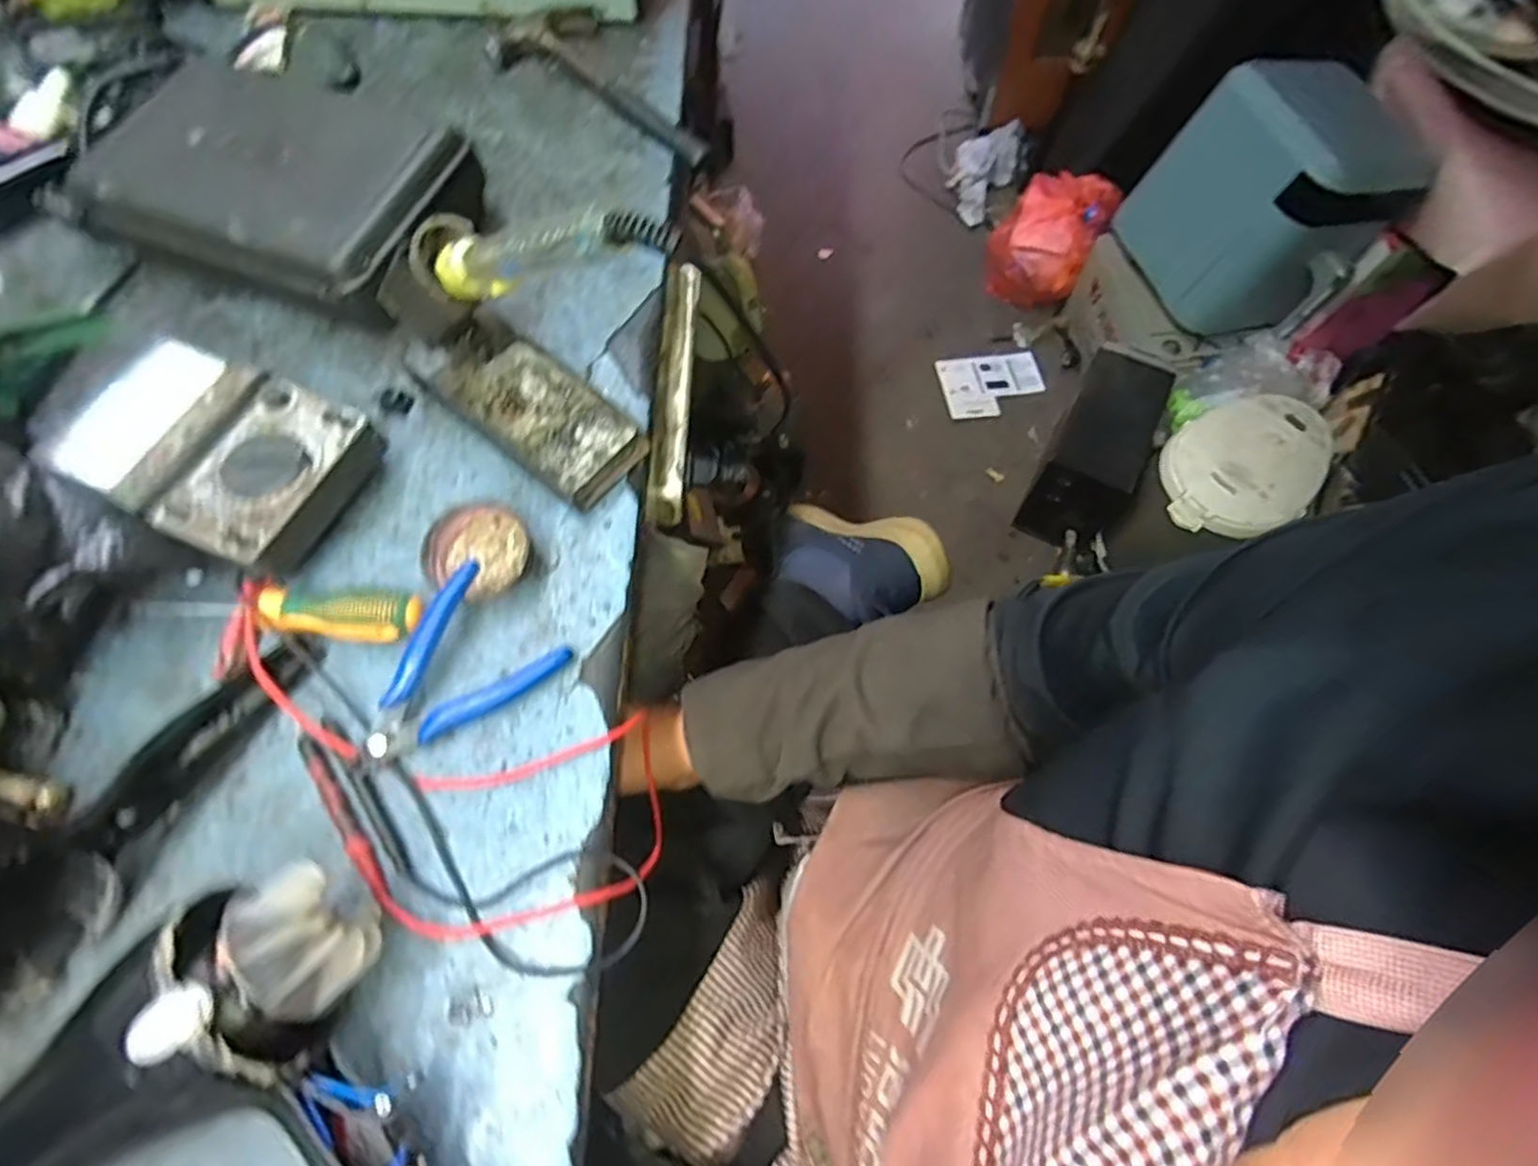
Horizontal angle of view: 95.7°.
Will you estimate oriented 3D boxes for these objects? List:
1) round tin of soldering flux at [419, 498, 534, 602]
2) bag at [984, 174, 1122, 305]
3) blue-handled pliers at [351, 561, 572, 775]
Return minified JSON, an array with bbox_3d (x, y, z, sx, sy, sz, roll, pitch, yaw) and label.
[{"bbox_3d":[-0.175,-0.018,0.422,0.057,0.020,0.058,1,66,-1],"label":"round tin of soldering flux"},{"bbox_3d":[0.592,-0.737,1.504,0.212,0.201,0.188,25,68,9],"label":"bag"},{"bbox_3d":[-0.187,0.044,0.395,0.121,0.019,0.077,-31,71,-14],"label":"blue-handled pliers"}]

